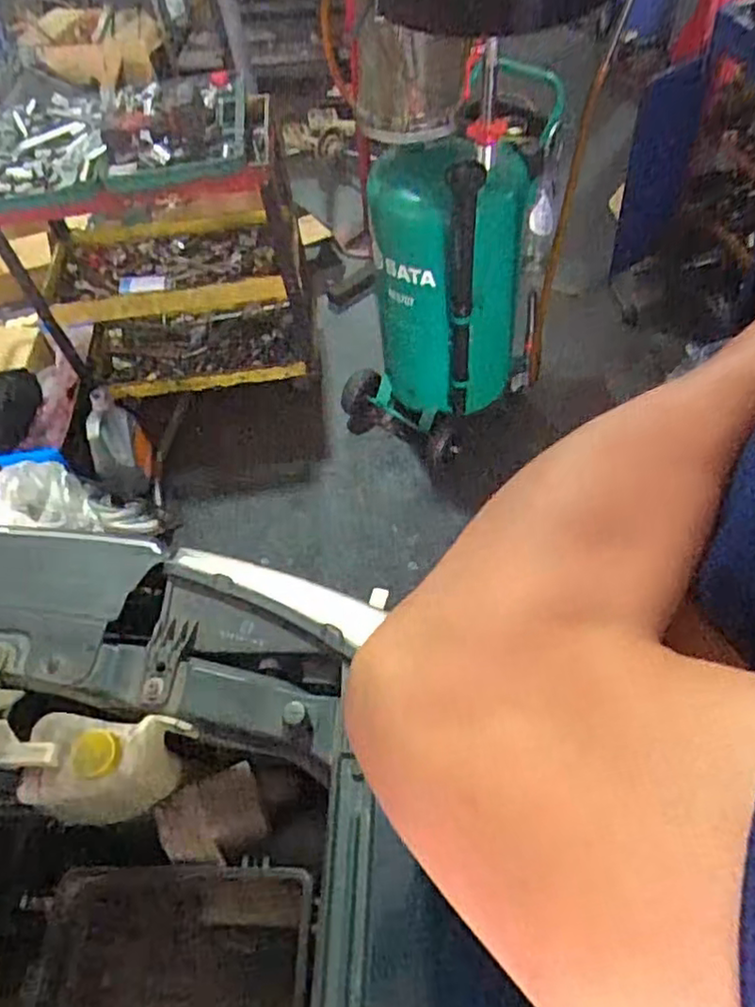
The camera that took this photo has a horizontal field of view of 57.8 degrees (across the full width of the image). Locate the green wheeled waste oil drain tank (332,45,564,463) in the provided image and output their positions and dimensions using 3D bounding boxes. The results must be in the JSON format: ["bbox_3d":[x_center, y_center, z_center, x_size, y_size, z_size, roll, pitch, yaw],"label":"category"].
[{"bbox_3d":[0.153,-0.516,1.766,0.336,0.777,0.367,27,60,23],"label":"green wheeled waste oil drain tank"}]

